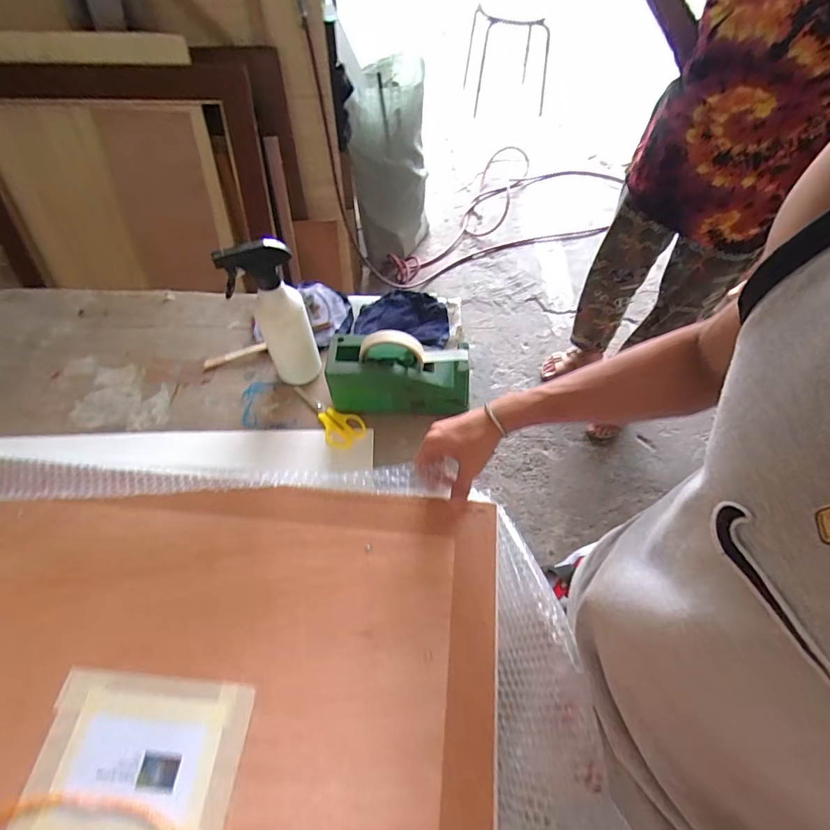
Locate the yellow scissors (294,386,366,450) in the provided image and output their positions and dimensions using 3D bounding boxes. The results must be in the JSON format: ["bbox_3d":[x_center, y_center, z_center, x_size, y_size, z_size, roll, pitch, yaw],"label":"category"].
[{"bbox_3d":[-0.130,-0.005,0.685,0.059,0.013,0.135,-32,64,-18],"label":"yellow scissors"}]

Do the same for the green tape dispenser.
[{"bbox_3d":[-0.021,-0.064,0.644,0.200,0.110,0.079,3,57,1],"label":"green tape dispenser"}]

